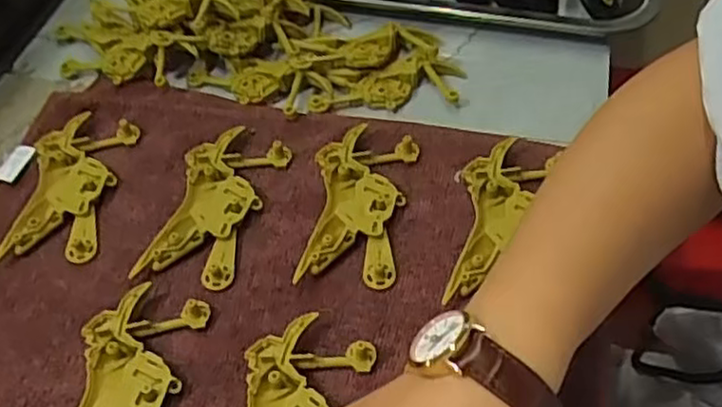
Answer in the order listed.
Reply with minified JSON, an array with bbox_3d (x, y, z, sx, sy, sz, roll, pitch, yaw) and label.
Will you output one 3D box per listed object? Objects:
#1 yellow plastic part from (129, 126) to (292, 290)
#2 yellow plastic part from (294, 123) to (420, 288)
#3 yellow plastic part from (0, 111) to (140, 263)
[{"bbox_3d":[-0.079,0.001,0.381,0.049,0.012,0.098,12,54,12],"label":"yellow plastic part"},{"bbox_3d":[-0.001,0.000,0.379,0.050,0.012,0.096,7,53,8],"label":"yellow plastic part"},{"bbox_3d":[-0.165,-0.011,0.403,0.051,0.011,0.098,3,52,5],"label":"yellow plastic part"}]

